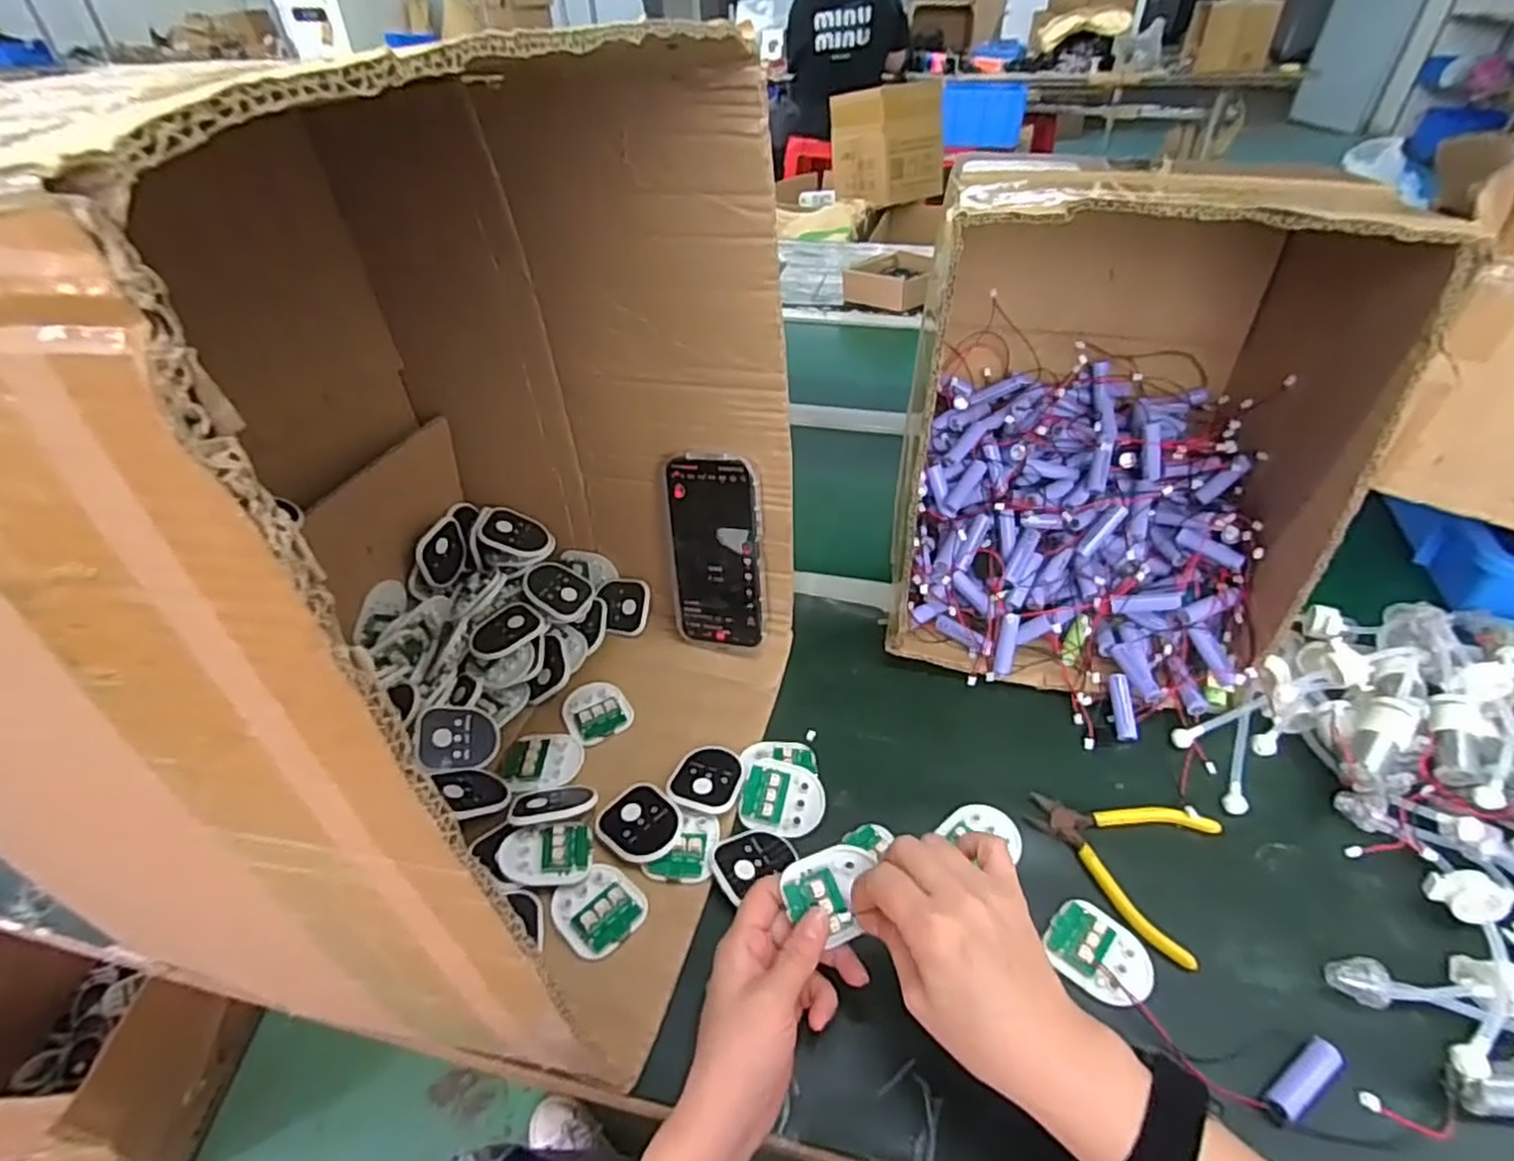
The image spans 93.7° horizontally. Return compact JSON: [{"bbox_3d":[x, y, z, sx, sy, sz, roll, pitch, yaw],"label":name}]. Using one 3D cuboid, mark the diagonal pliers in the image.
[{"bbox_3d":[0.238,0.178,0.471,0.110,0.010,0.103,23,47,25],"label":"diagonal pliers"}]

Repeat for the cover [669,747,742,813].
[{"bbox_3d":[-0.035,0.142,0.514,0.049,0.009,0.057,11,43,14],"label":"cover"}]

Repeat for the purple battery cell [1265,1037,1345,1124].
[{"bbox_3d":[0.285,0.260,0.370,0.053,0.012,0.014,-24,46,-24],"label":"purple battery cell"}]

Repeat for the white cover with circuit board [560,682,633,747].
[{"bbox_3d":[-0.128,0.103,0.567,0.049,0.008,0.057,-22,46,-22],"label":"white cover with circuit board"}]

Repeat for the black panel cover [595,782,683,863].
[{"bbox_3d":[-0.080,0.164,0.484,0.059,0.007,0.047,28,49,29],"label":"black panel cover"}]

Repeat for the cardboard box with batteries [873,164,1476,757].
[{"bbox_3d":[0.280,-0.133,0.566,0.267,0.341,0.303,11,43,13],"label":"cardboard box with batteries"}]

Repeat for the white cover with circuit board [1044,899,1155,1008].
[{"bbox_3d":[0.205,0.221,0.423,0.058,0.009,0.047,31,51,31],"label":"white cover with circuit board"}]

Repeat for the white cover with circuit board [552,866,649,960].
[{"bbox_3d":[-0.099,0.204,0.444,0.050,0.009,0.055,-32,50,-30],"label":"white cover with circuit board"}]

